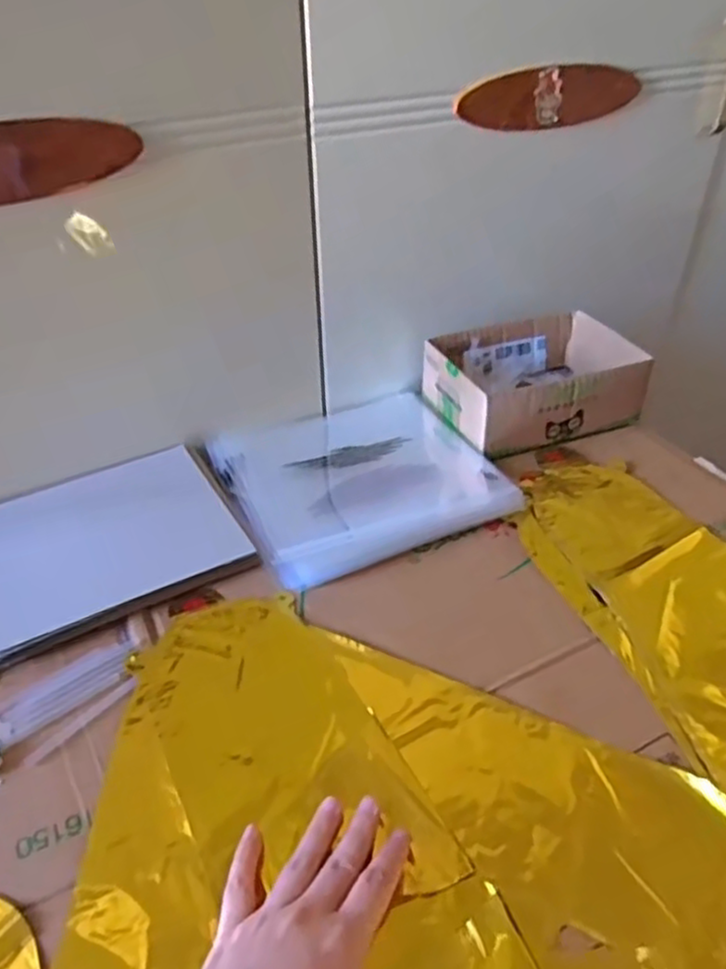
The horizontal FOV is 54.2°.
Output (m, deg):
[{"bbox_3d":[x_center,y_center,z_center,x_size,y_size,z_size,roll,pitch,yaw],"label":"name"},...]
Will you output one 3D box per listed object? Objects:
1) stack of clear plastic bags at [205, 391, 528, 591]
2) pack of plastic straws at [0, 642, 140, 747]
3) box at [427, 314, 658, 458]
[{"bbox_3d":[-0.005,-0.013,0.630,0.221,0.018,0.209,-17,40,-19],"label":"stack of clear plastic bags"},{"bbox_3d":[-0.193,0.133,0.464,0.094,0.007,0.034,-28,45,-31],"label":"pack of plastic straws"},{"bbox_3d":[0.169,-0.103,0.706,0.183,0.066,0.147,-15,40,-17],"label":"box"}]

